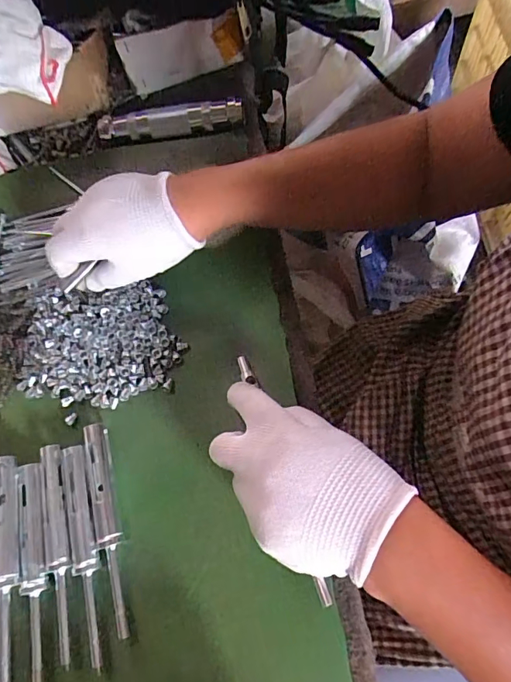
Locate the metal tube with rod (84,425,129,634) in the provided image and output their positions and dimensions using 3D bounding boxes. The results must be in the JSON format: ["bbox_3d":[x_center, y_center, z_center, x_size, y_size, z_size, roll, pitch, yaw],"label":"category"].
[{"bbox_3d":[-0.106,0.130,0.321,0.017,0.014,0.141,-14,71,-2],"label":"metal tube with rod"}]

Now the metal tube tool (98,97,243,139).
[{"bbox_3d":[-0.082,-0.211,0.434,0.138,0.026,0.022,-4,71,1],"label":"metal tube tool"}]

